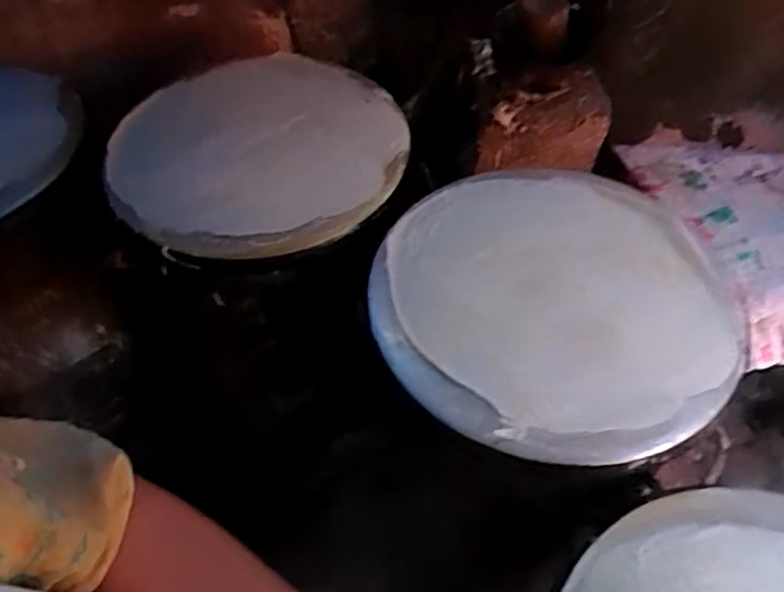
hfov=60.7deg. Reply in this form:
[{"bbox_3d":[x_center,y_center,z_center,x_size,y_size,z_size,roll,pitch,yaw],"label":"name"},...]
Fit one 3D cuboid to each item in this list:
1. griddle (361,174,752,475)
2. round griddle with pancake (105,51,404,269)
[{"bbox_3d":[0.166,-0.004,0.695,0.353,0.025,0.349,-1,53,1],"label":"griddle"},{"bbox_3d":[-0.157,-0.187,0.837,0.329,0.032,0.362,25,57,19],"label":"round griddle with pancake"}]

